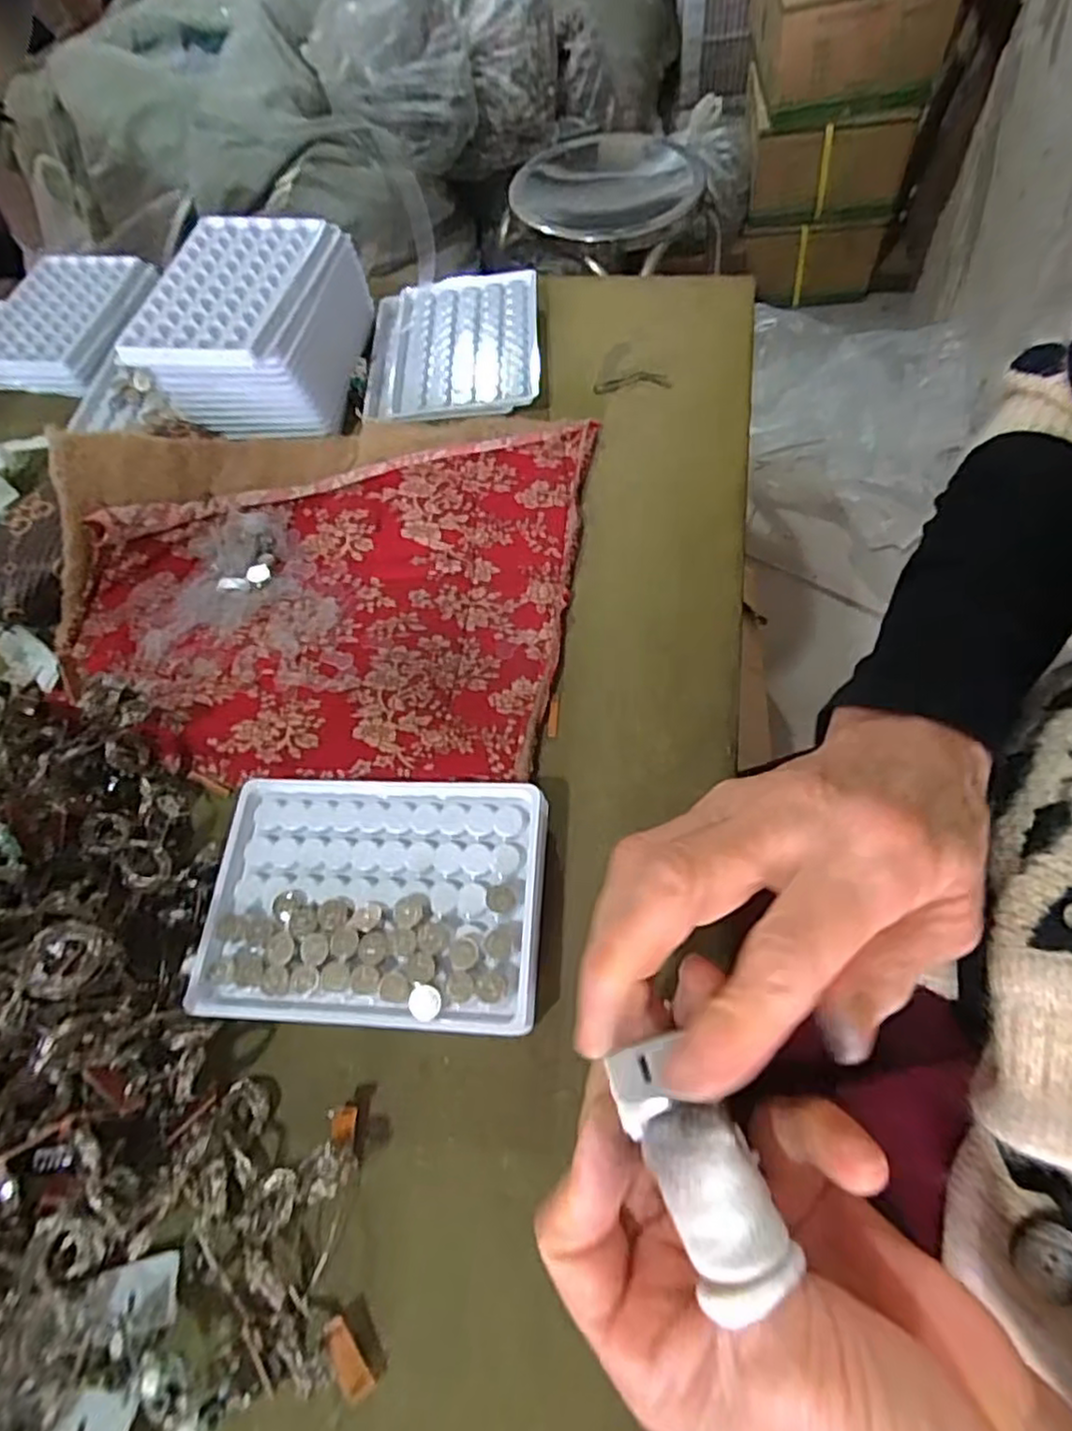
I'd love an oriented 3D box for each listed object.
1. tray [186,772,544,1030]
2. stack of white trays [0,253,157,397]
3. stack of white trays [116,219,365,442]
[{"bbox_3d":[-0.064,0.071,0.272,0.131,0.018,0.093,4,64,1],"label":"tray"},{"bbox_3d":[-0.342,-0.288,0.500,0.098,0.022,0.127,2,62,7],"label":"stack of white trays"},{"bbox_3d":[-0.167,-0.237,0.420,0.109,0.060,0.129,2,65,8],"label":"stack of white trays"}]

